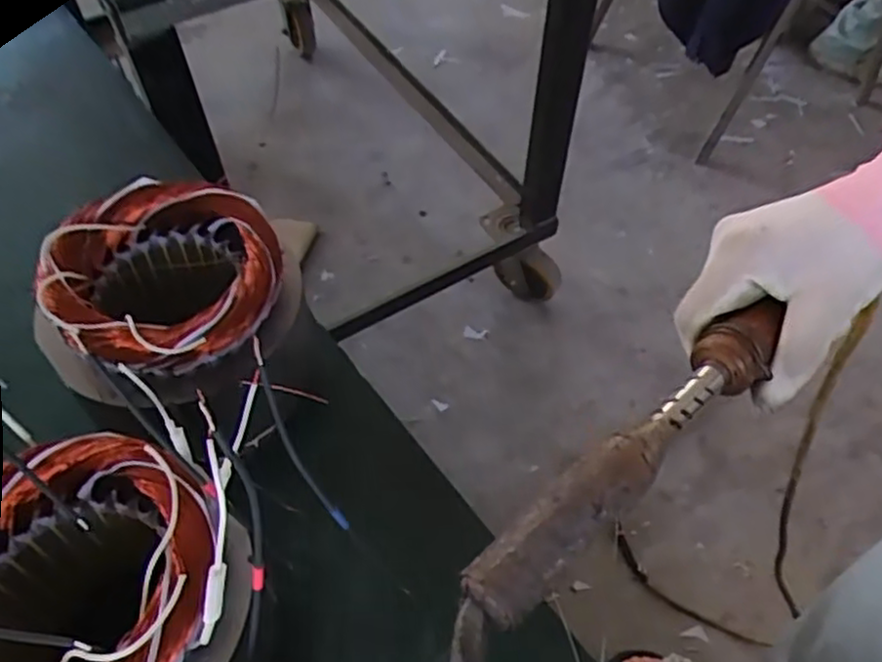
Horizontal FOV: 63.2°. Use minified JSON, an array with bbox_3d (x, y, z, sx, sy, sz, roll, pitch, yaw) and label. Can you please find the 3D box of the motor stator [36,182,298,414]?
[{"bbox_3d":[-0.159,-0.019,0.425,0.118,0.082,0.125,0,56,0],"label":"motor stator"}]

